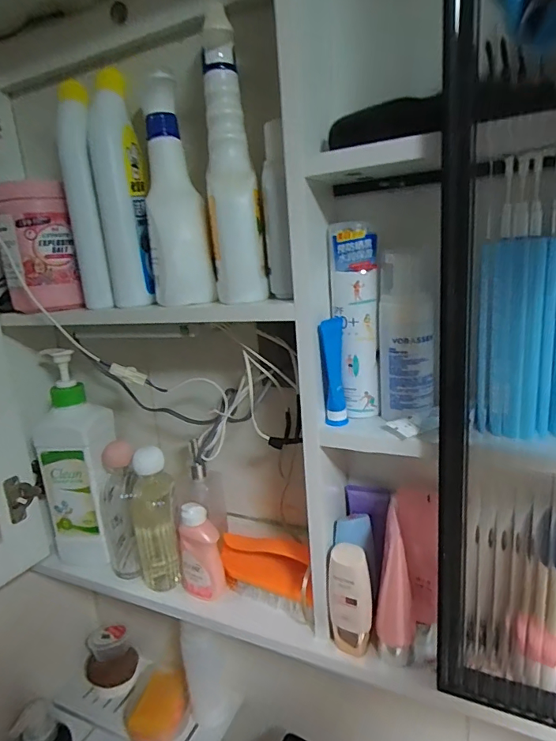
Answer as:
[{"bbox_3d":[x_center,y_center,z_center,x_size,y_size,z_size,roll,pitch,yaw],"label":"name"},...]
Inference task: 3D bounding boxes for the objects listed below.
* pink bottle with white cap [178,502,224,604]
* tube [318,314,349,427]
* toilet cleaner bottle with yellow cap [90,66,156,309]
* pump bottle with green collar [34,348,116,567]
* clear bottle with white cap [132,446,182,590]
[{"bbox_3d":[-0.093,0.208,0.536,0.044,0.106,0.051,-11,15,-22],"label":"pink bottle with white cap"},{"bbox_3d":[0.051,0.002,0.416,0.016,0.097,0.024,2,15,26],"label":"tube"},{"bbox_3d":[-0.166,-0.195,0.491,0.049,0.238,0.067,-8,14,-12],"label":"toilet cleaner bottle with yellow cap"},{"bbox_3d":[-0.262,0.115,0.604,0.080,0.266,0.071,-1,14,15],"label":"pump bottle with green collar"},{"bbox_3d":[-0.149,0.180,0.561,0.047,0.168,0.045,-7,14,-10],"label":"clear bottle with white cap"}]

